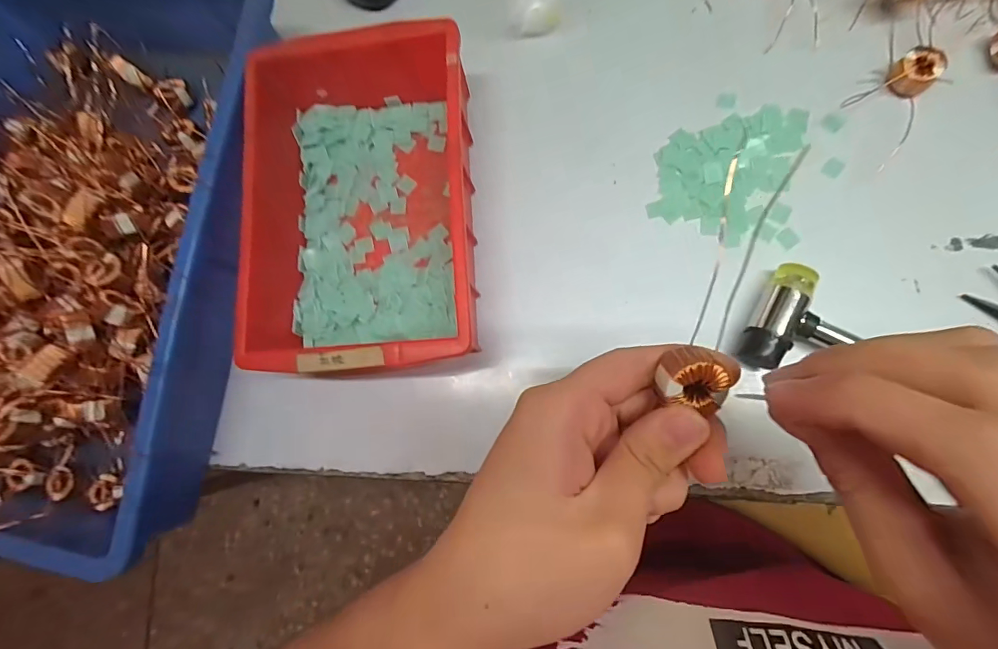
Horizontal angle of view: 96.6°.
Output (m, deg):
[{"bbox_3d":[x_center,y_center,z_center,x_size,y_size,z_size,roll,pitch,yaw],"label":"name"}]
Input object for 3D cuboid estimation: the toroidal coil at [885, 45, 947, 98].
[{"bbox_3d":[0.246,-0.149,0.263,0.024,0.014,0.023,-1,85,8],"label":"toroidal coil"}]

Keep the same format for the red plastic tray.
[{"bbox_3d":[-0.080,-0.074,0.273,0.128,0.064,0.200,-4,85,7],"label":"red plastic tray"}]

